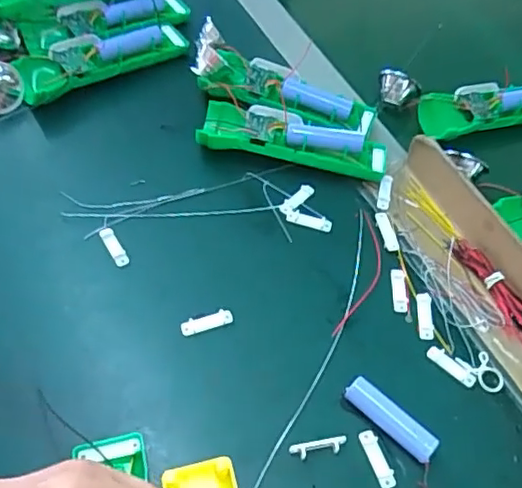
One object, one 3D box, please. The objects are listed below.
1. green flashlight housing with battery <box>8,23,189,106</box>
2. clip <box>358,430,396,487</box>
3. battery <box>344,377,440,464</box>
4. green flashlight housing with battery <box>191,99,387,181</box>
[{"bbox_3d":[-0.150,-0.181,0.584,0.162,0.026,0.047,-25,61,-20],"label":"green flashlight housing with battery"},{"bbox_3d":[0.076,0.139,0.395,0.011,0.004,0.037,-17,58,-15],"label":"clip"},{"bbox_3d":[0.085,0.117,0.405,0.066,0.016,0.017,40,62,21],"label":"battery"},{"bbox_3d":[0.029,-0.092,0.534,0.161,0.027,0.049,11,55,4],"label":"green flashlight housing with battery"}]

